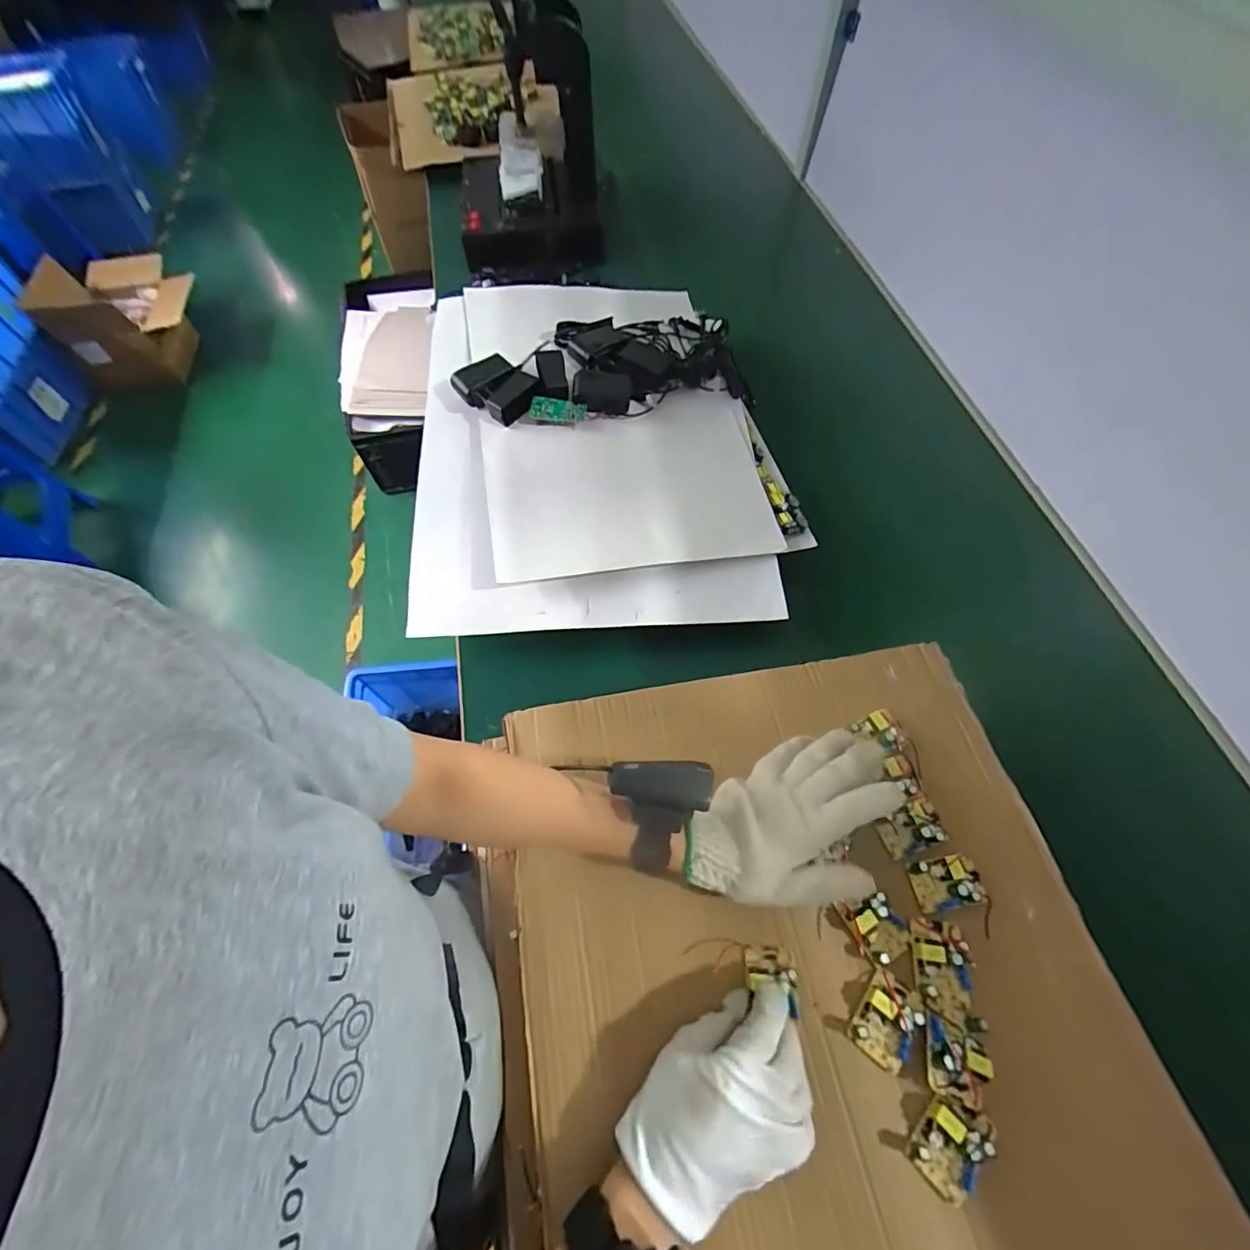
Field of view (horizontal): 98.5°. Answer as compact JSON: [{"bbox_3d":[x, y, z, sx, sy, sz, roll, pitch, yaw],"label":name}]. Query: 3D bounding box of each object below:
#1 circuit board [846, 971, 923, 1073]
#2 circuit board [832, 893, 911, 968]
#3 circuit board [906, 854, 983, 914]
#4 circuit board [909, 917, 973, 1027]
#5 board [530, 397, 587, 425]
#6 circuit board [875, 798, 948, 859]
[{"bbox_3d":[0.179,0.267,0.365,0.035,0.016,0.052,33,66,16],"label":"circuit board"},{"bbox_3d":[0.184,0.221,0.392,0.038,0.012,0.043,-22,64,-12],"label":"circuit board"},{"bbox_3d":[0.244,0.195,0.407,0.048,0.016,0.034,-8,62,-4],"label":"circuit board"},{"bbox_3d":[0.224,0.241,0.378,0.037,0.014,0.059,8,62,4],"label":"circuit board"},{"bbox_3d":[-0.081,-0.260,0.656,0.066,0.008,0.027,4,102,-8],"label":"board"},{"bbox_3d":[0.226,0.160,0.424,0.048,0.015,0.033,-20,63,-10],"label":"circuit board"}]

